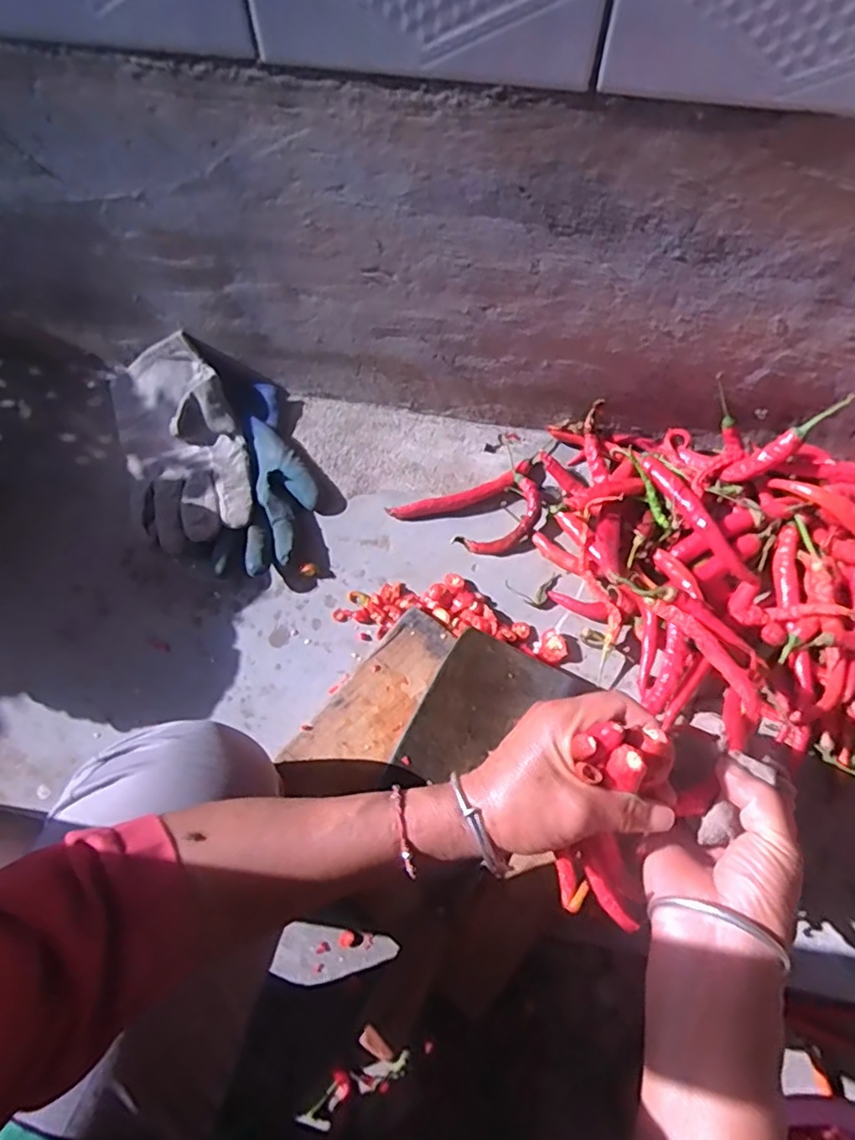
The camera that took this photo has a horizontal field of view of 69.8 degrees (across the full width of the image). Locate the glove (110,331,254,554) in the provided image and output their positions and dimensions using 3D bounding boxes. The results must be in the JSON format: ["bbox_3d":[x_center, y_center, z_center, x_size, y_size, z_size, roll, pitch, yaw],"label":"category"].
[{"bbox_3d":[-0.255,-0.132,0.620,0.124,0.065,0.235,-23,66,-10],"label":"glove"}]

